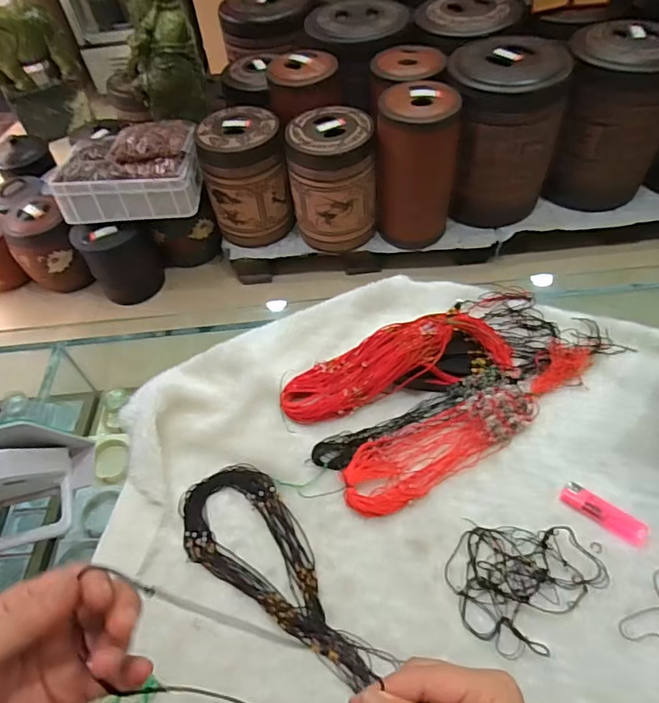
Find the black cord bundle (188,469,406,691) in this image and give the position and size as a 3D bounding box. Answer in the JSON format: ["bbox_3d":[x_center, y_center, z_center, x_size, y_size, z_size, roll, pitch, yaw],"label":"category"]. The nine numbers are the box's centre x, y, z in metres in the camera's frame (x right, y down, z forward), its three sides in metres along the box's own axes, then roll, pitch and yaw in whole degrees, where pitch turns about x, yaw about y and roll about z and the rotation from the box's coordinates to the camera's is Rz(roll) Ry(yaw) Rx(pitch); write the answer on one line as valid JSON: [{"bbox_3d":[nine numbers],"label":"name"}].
[{"bbox_3d":[-0.055,0.215,0.504,0.102,0.009,0.251,-37,59,-21],"label":"black cord bundle"}]

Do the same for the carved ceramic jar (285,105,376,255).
[{"bbox_3d":[0.010,-0.587,1.823,0.285,0.446,0.238,-15,53,-6],"label":"carved ceramic jar"}]

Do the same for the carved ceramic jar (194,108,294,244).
[{"bbox_3d":[-0.302,-0.634,1.867,0.271,0.406,0.298,-3,53,4],"label":"carved ceramic jar"}]

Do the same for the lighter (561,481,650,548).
[{"bbox_3d":[0.277,0.162,0.514,0.082,0.010,0.027,31,62,25],"label":"lighter"}]

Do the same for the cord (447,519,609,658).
[{"bbox_3d":[0.184,0.217,0.473,0.137,0.015,0.107,5,54,9],"label":"cord"}]

